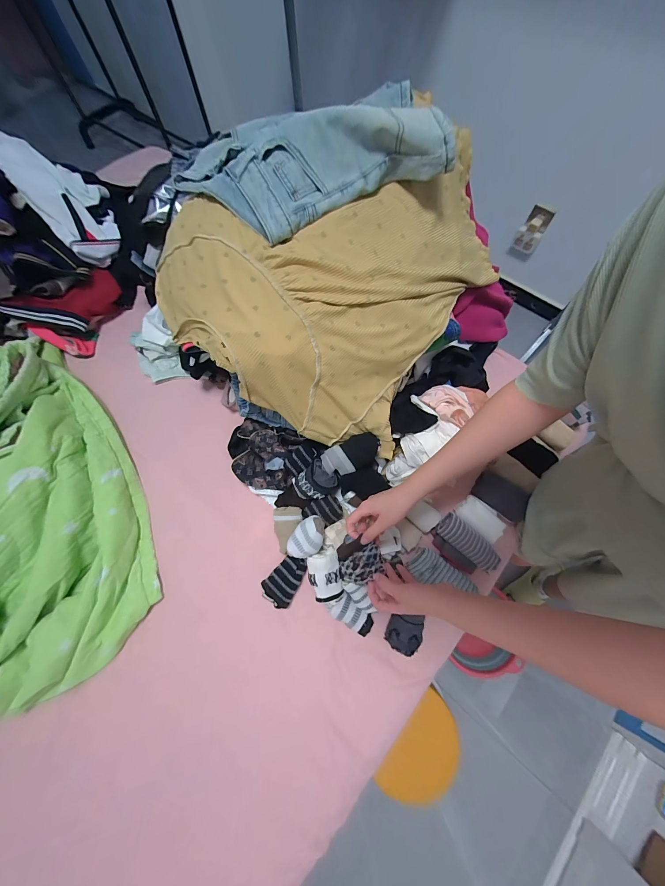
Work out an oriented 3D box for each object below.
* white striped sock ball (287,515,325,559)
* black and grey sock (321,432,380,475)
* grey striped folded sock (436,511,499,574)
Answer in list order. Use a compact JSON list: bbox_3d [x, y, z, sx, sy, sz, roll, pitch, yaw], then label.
[{"bbox_3d":[-0.046,0.174,0.553,0.053,0.043,0.083,40,76,14],"label":"white striped sock ball"},{"bbox_3d":[0.038,0.019,0.597,0.120,0.028,0.066,-25,72,-7],"label":"black and grey sock"},{"bbox_3d":[0.269,0.199,0.602,0.049,0.024,0.122,-41,74,-12],"label":"grey striped folded sock"}]

